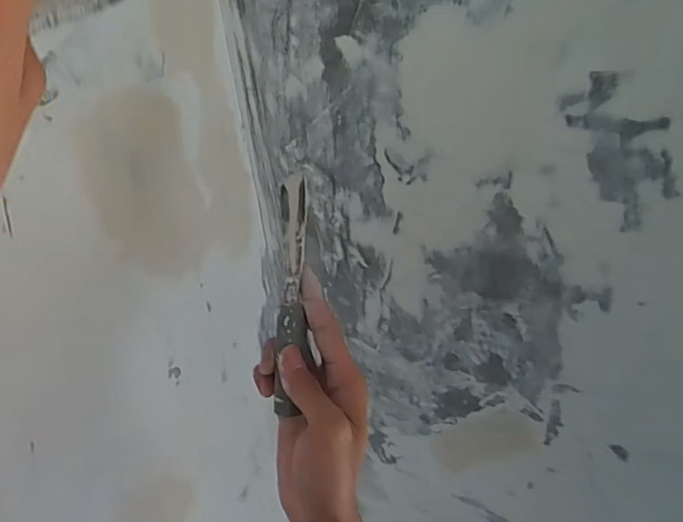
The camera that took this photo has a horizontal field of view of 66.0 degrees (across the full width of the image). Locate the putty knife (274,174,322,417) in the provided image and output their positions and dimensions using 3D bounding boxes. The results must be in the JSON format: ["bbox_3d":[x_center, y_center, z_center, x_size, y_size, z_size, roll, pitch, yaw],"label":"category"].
[{"bbox_3d":[-0.031,0.021,0.363,0.027,0.025,0.157,0,83,7],"label":"putty knife"}]

